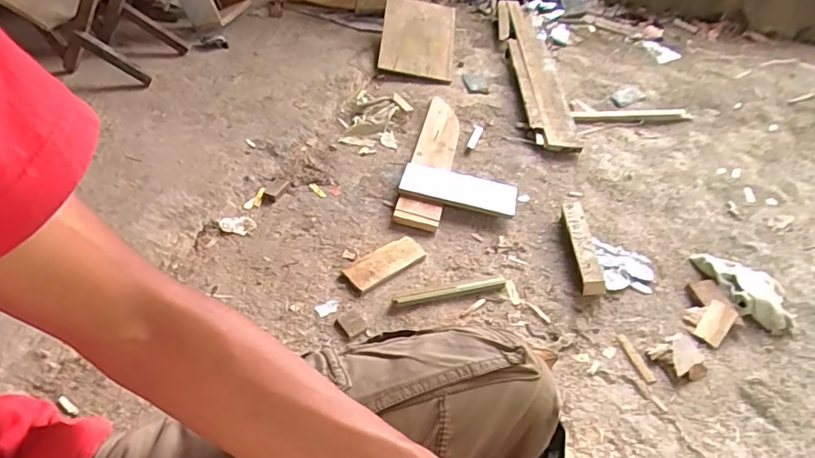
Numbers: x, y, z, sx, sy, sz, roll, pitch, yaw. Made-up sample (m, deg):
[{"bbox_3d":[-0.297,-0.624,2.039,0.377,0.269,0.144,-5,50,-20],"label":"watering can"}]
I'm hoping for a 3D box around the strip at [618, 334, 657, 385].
[{"bbox_3d":[0.411,0.233,0.905,0.018,0.006,0.102,-6,44,-15],"label":"strip"}]

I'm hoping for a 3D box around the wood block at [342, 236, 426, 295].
[{"bbox_3d":[-0.045,0.067,0.992,0.166,0.012,0.075,-25,52,-31],"label":"wood block"}]

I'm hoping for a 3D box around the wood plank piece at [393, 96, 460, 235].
[{"bbox_3d":[0.068,-0.195,1.268,0.100,0.033,0.541,12,42,4],"label":"wood plank piece"}]

